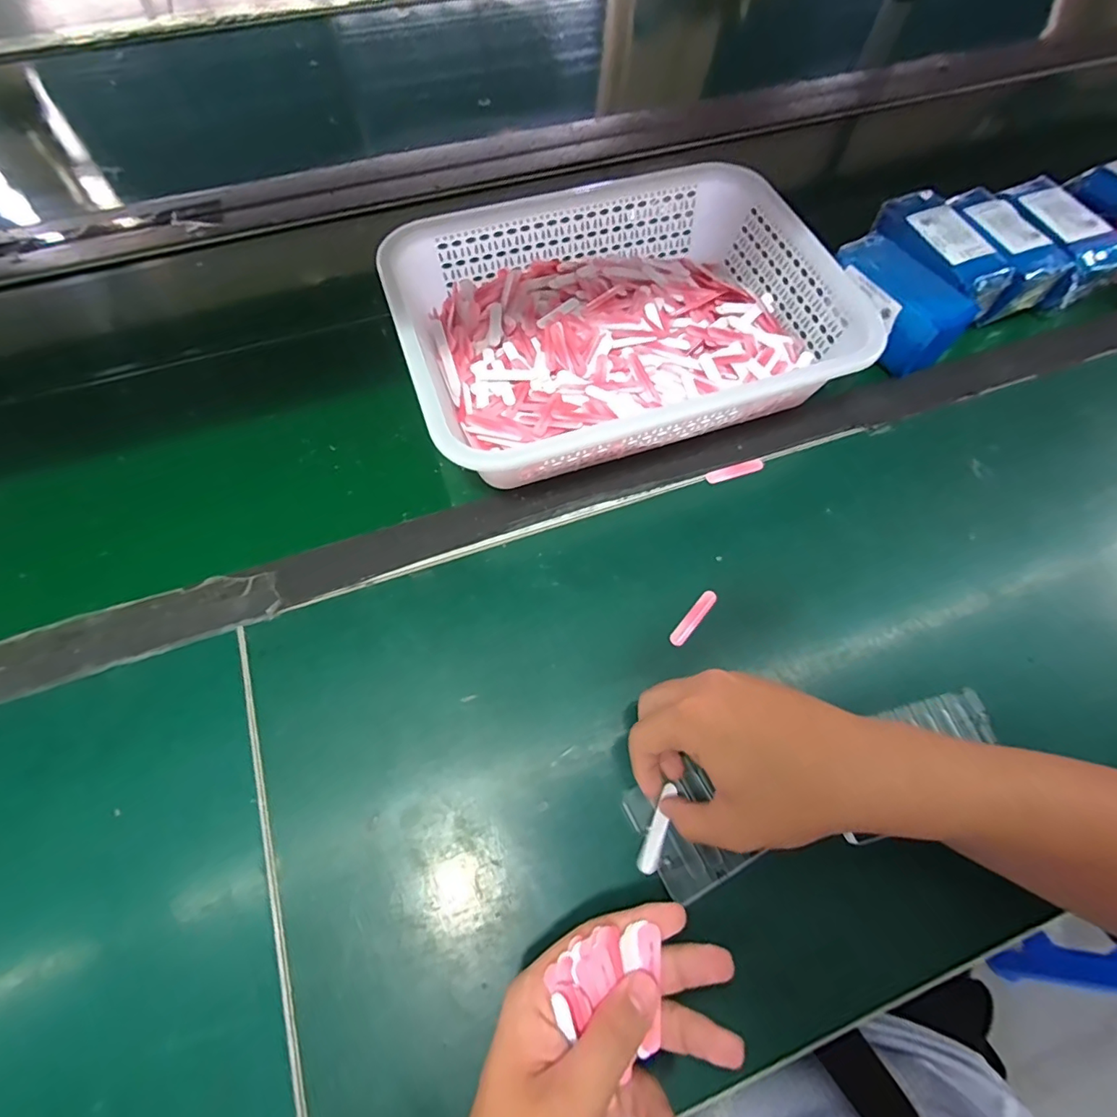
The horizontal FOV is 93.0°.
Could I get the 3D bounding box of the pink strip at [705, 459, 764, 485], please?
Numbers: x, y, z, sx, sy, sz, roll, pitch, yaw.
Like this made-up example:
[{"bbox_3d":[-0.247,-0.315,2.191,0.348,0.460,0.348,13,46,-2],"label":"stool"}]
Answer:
[{"bbox_3d":[0.148,-0.073,0.444,0.051,0.004,0.011,-16,66,-9],"label":"pink strip"}]

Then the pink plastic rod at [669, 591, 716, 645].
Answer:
[{"bbox_3d":[0.099,0.043,0.389,0.011,0.004,0.050,37,70,15],"label":"pink plastic rod"}]

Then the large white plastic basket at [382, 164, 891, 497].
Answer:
[{"bbox_3d":[0.049,-0.202,0.460,0.350,0.084,0.245,-16,66,-9],"label":"large white plastic basket"}]

